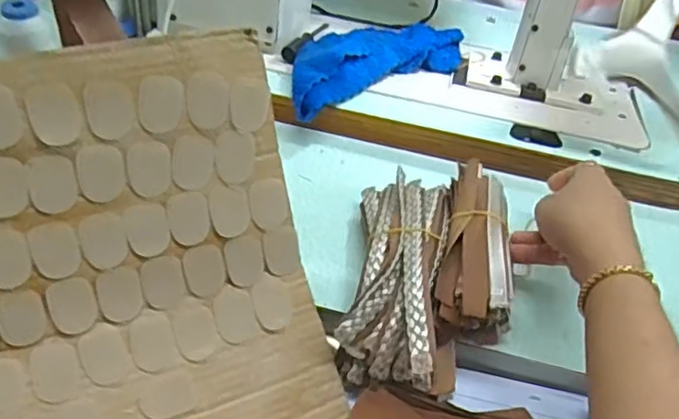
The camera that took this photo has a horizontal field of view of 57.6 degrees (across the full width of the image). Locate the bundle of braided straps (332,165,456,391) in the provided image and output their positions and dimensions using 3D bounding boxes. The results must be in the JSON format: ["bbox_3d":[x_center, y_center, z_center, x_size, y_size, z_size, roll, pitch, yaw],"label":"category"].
[{"bbox_3d":[0.046,0.043,0.454,0.076,0.054,0.173,10,47,2],"label":"bundle of braided straps"}]

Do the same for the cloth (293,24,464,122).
[{"bbox_3d":[0.034,-0.165,0.635,0.247,0.040,0.096,-29,57,-29],"label":"cloth"}]

